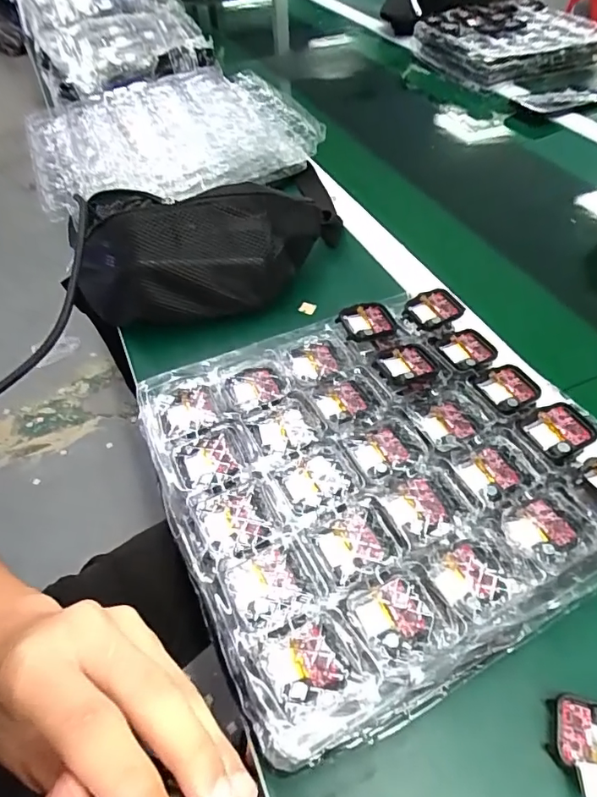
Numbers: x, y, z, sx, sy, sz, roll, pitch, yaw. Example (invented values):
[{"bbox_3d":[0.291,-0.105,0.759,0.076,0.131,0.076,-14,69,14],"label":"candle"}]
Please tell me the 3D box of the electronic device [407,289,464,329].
[{"bbox_3d":[0.120,-0.078,0.435,0.044,0.013,0.032,-17,52,-11],"label":"electronic device"}]

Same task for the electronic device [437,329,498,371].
[{"bbox_3d":[0.140,-0.040,0.408,0.040,0.004,0.041,-19,52,-13],"label":"electronic device"}]

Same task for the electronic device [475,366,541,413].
[{"bbox_3d":[0.160,-0.008,0.379,0.039,0.004,0.037,-25,54,-17],"label":"electronic device"}]

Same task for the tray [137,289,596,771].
[{"bbox_3d":[0.057,0.039,0.345,0.282,0.022,0.261,-24,53,-14],"label":"tray"}]

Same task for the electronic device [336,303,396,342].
[{"bbox_3d":[0.059,-0.064,0.423,0.045,0.016,0.033,-18,52,-11],"label":"electronic device"}]

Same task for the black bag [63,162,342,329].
[{"bbox_3d":[-0.097,-0.159,0.516,0.301,0.095,0.130,-16,52,-8],"label":"black bag"}]

